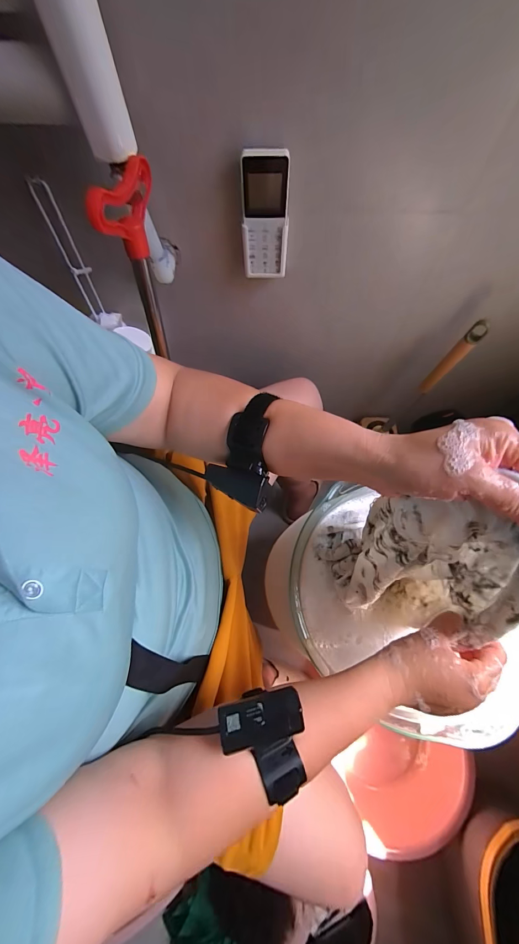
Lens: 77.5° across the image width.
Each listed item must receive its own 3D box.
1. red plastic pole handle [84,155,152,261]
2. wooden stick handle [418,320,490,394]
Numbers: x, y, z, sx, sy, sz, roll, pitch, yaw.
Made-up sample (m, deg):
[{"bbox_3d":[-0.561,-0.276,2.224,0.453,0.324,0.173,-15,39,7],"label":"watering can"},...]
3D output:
[{"bbox_3d":[-0.132,-0.266,0.328,0.022,0.078,0.098,13,71,5],"label":"red plastic pole handle"},{"bbox_3d":[0.355,-0.206,0.599,0.029,0.176,0.028,-42,75,-13],"label":"wooden stick handle"}]

